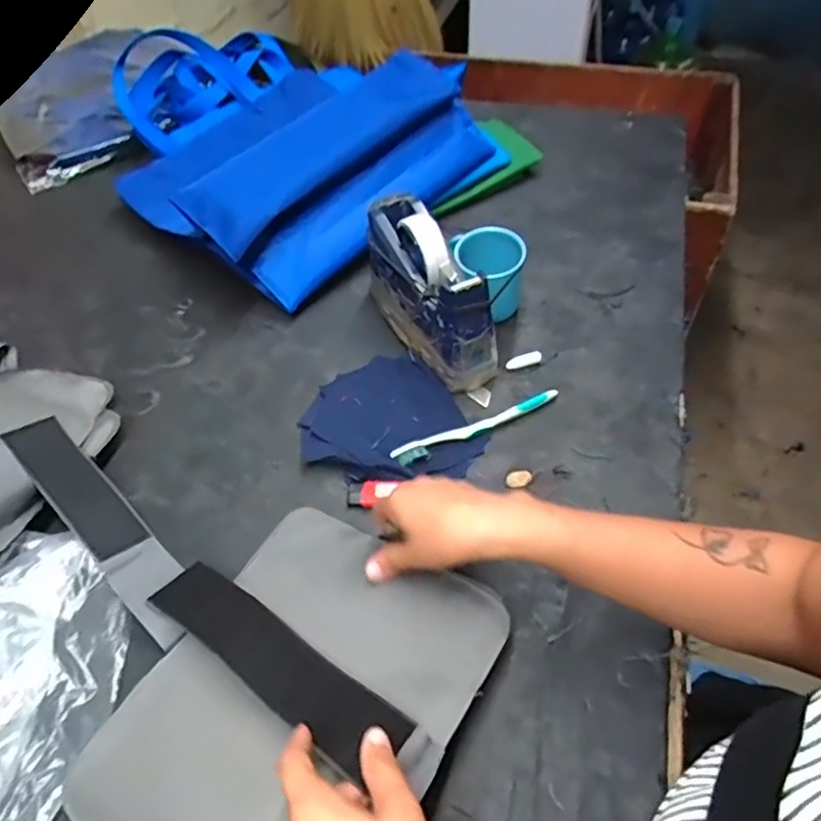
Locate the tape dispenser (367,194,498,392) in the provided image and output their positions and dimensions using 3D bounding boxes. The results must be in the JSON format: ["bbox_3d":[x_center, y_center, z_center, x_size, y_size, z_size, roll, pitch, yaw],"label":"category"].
[{"bbox_3d":[0.017,-0.128,0.628,0.068,0.122,0.197,-23,53,-15],"label":"tape dispenser"}]

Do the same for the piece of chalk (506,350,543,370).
[{"bbox_3d":[0.120,-0.053,0.630,0.038,0.010,0.010,-18,51,5],"label":"piece of chalk"}]

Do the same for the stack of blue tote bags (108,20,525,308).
[{"bbox_3d":[-0.206,-0.404,0.857,0.426,0.141,0.574,-36,57,-24],"label":"stack of blue tote bags"}]

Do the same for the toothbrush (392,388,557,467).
[{"bbox_3d":[0.066,0.016,0.578,0.177,0.015,0.018,-22,53,-14],"label":"toothbrush"}]

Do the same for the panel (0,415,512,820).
[{"bbox_3d":[-0.165,0.154,0.447,0.413,0.048,0.261,26,57,22],"label":"panel"}]

